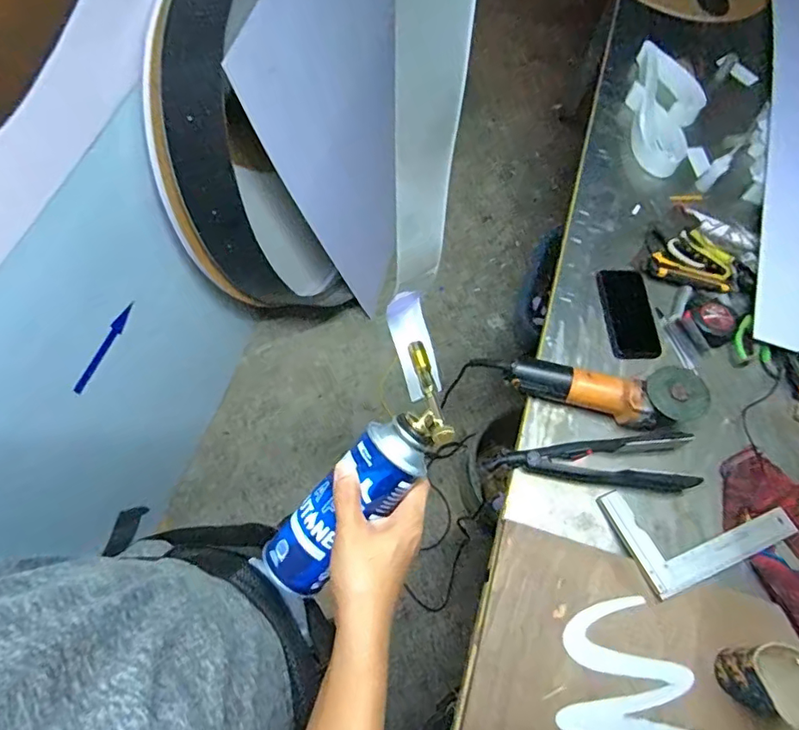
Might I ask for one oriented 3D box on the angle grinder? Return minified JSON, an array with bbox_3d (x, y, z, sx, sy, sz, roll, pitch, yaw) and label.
[{"bbox_3d":[0.304,0.041,0.804,0.273,0.095,0.084,10,66,4],"label":"angle grinder"}]

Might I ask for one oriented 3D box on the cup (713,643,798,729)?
[{"bbox_3d":[0.432,0.375,0.626,0.075,0.070,0.078,1,66,-2],"label":"cup"}]

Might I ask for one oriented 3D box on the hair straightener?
[{"bbox_3d":[0.283,0.139,0.778,0.293,0.047,0.081,2,65,0],"label":"hair straightener"}]

